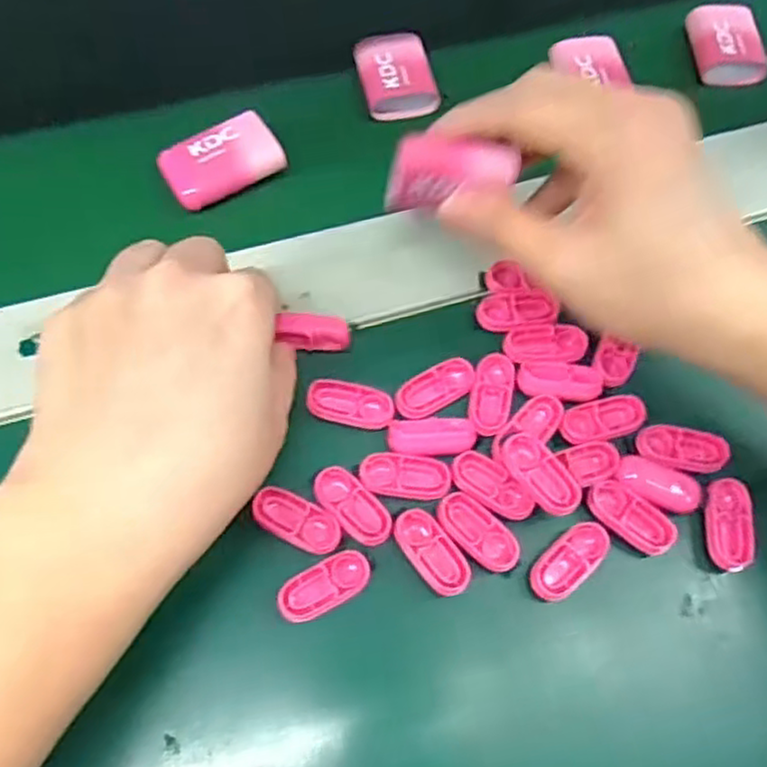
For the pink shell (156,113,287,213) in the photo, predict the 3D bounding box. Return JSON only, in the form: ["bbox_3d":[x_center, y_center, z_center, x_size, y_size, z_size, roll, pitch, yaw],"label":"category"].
[{"bbox_3d":[-0.075,-0.102,0.328,0.052,0.011,0.032,-28,71,-14],"label":"pink shell"}]

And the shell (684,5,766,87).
[{"bbox_3d":[0.181,-0.181,0.381,0.034,0.016,0.045,-5,67,-5],"label":"shell"}]

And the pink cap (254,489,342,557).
[{"bbox_3d":[-0.032,0.049,0.261,0.033,0.004,0.016,24,67,7],"label":"pink cap"}]

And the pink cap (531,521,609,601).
[{"bbox_3d":[0.069,0.065,0.262,0.035,0.004,0.015,-42,75,-18],"label":"pink cap"}]

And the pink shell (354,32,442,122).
[{"bbox_3d":[0.006,-0.155,0.358,0.036,0.012,0.049,-13,68,-8],"label":"pink shell"}]

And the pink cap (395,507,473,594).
[{"bbox_3d":[0.018,0.061,0.260,0.017,0.004,0.034,-36,73,-17],"label":"pink cap"}]

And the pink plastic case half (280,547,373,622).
[{"bbox_3d":[-0.021,0.072,0.254,0.034,0.004,0.015,-32,72,-15],"label":"pink plastic case half"}]

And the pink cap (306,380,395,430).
[{"bbox_3d":[-0.013,0.009,0.281,0.034,0.005,0.016,10,66,1],"label":"pink cap"}]

